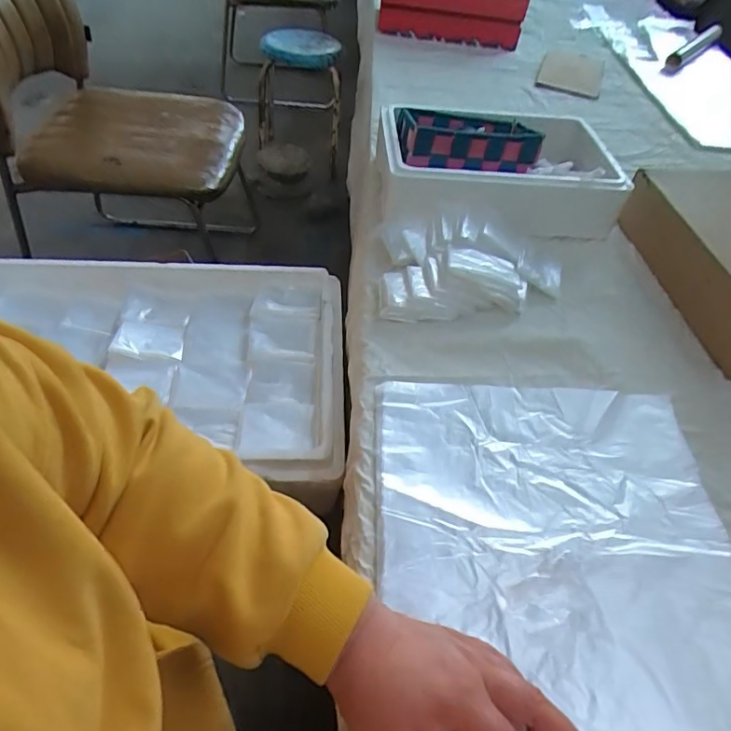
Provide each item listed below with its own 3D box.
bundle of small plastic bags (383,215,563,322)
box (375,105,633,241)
[{"bbox_3d":[0.132,-0.112,0.632,0.224,0.050,0.135,5,49,-2],"label":"bundle of small plastic bags"},{"bbox_3d":[0.189,-0.289,0.760,0.321,0.109,0.200,5,49,-2],"label":"box"}]

